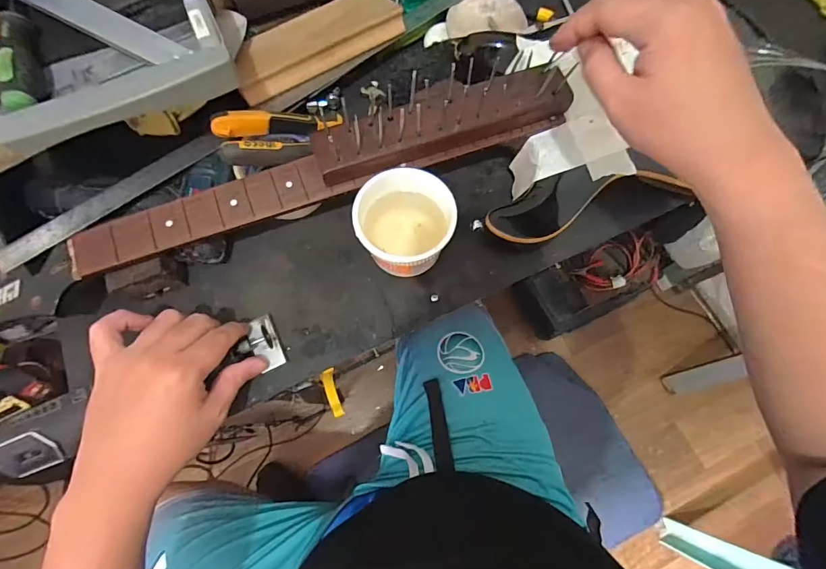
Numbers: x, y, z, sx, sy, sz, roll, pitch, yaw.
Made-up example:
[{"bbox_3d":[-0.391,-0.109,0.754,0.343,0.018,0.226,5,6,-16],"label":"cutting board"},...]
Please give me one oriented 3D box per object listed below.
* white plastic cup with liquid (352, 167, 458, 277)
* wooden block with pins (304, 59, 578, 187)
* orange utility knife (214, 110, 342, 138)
[{"bbox_3d":[-0.008,-0.057,0.410,0.092,0.071,0.084,0,73,0],"label":"white plastic cup with liquid"},{"bbox_3d":[0.026,-0.158,0.396,0.242,0.039,0.058,-20,74,-8],"label":"wooden block with pins"},{"bbox_3d":[-0.132,-0.161,0.414,0.125,0.023,0.015,-14,72,-32],"label":"orange utility knife"}]

